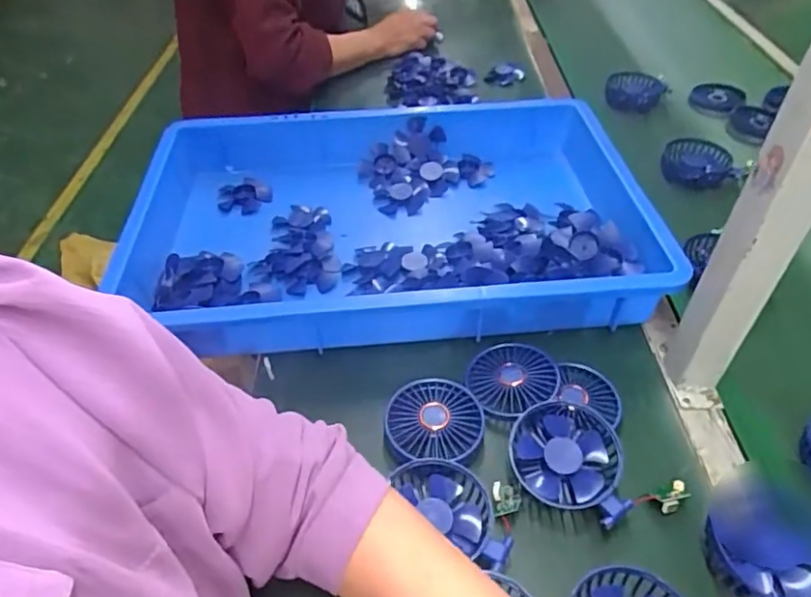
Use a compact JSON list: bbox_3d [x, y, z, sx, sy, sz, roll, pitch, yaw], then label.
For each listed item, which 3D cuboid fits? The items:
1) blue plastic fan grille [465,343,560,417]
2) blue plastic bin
[{"bbox_3d":[0.104,0.075,0.558,0.081,0.023,0.071,-17,46,-13],"label":"blue plastic fan grille"},{"bbox_3d":[-0.014,-0.102,0.684,0.554,0.105,0.360,-3,45,-3],"label":"blue plastic bin"}]

